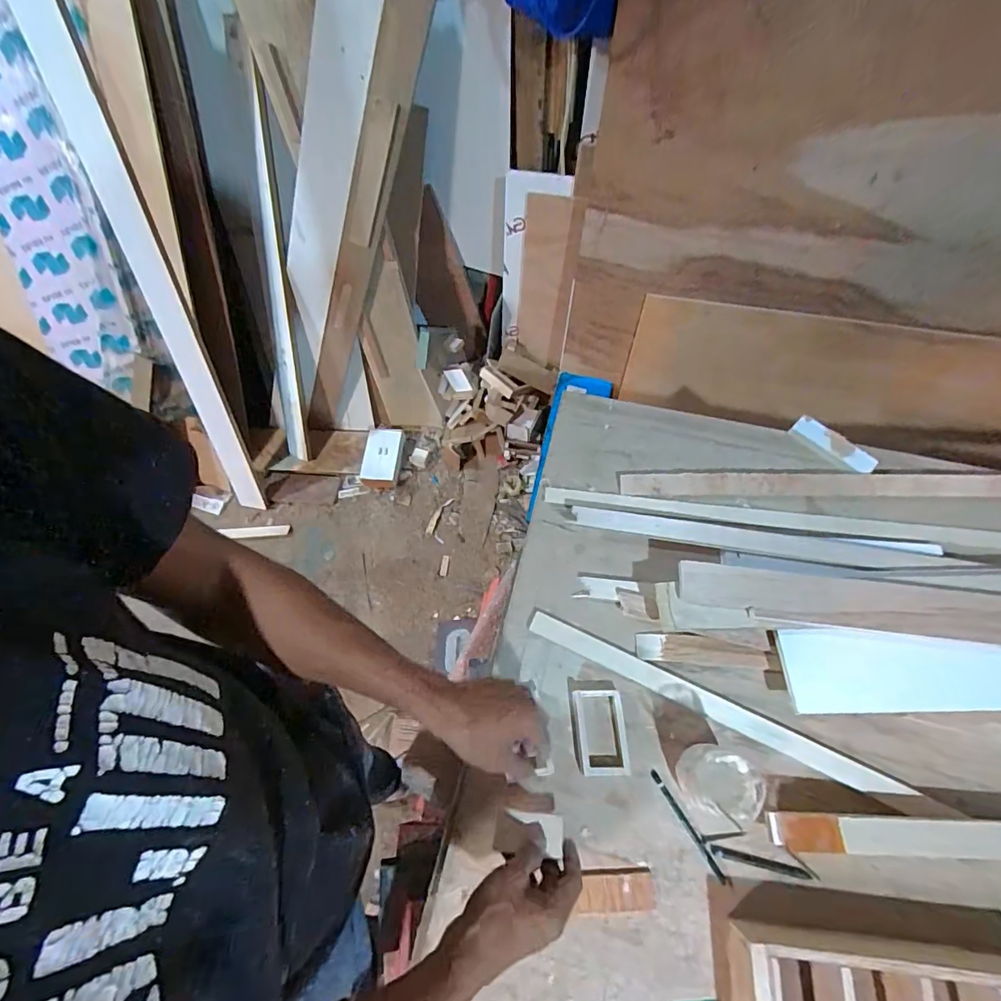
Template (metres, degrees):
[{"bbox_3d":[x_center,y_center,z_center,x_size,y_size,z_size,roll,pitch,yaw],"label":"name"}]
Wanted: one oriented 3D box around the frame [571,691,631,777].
[{"bbox_3d":[0.119,0.273,0.578,0.056,0.018,0.090,-4,66,-1],"label":"frame"}]

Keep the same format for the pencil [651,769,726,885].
[{"bbox_3d":[0.208,0.359,0.543,0.008,0.004,0.122,-29,69,-12],"label":"pencil"}]

